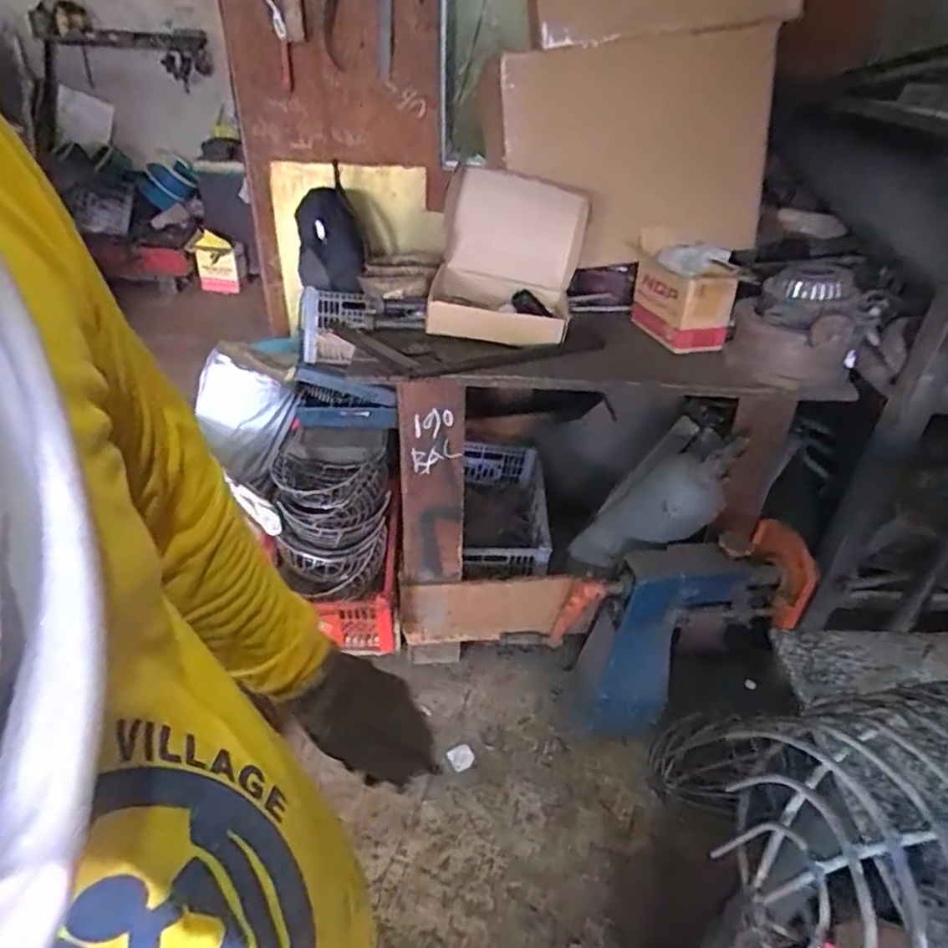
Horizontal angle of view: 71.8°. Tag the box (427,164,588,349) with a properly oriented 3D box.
[{"bbox_3d":[0.063,-0.426,1.312,0.299,0.260,0.266,5,33,4],"label":"box"}]

